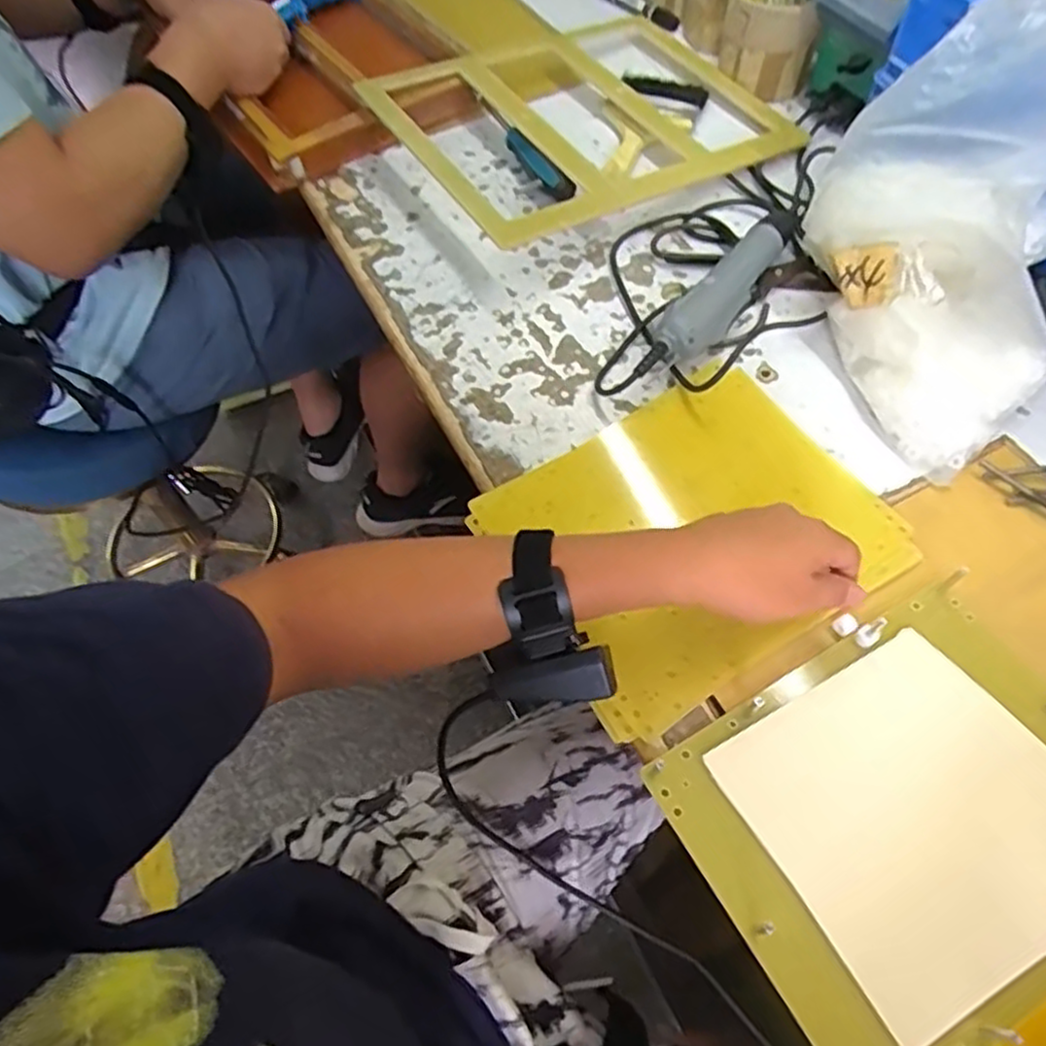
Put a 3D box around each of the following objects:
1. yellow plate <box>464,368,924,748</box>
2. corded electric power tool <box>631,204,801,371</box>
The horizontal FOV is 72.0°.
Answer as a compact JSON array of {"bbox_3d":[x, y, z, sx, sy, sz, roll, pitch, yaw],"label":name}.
[{"bbox_3d":[0.115,0.003,0.500,0.247,0.015,0.200,-29,63,-14],"label":"yellow plate"},{"bbox_3d":[0.161,-0.184,0.588,0.040,0.044,0.216,35,67,20],"label":"corded electric power tool"}]

